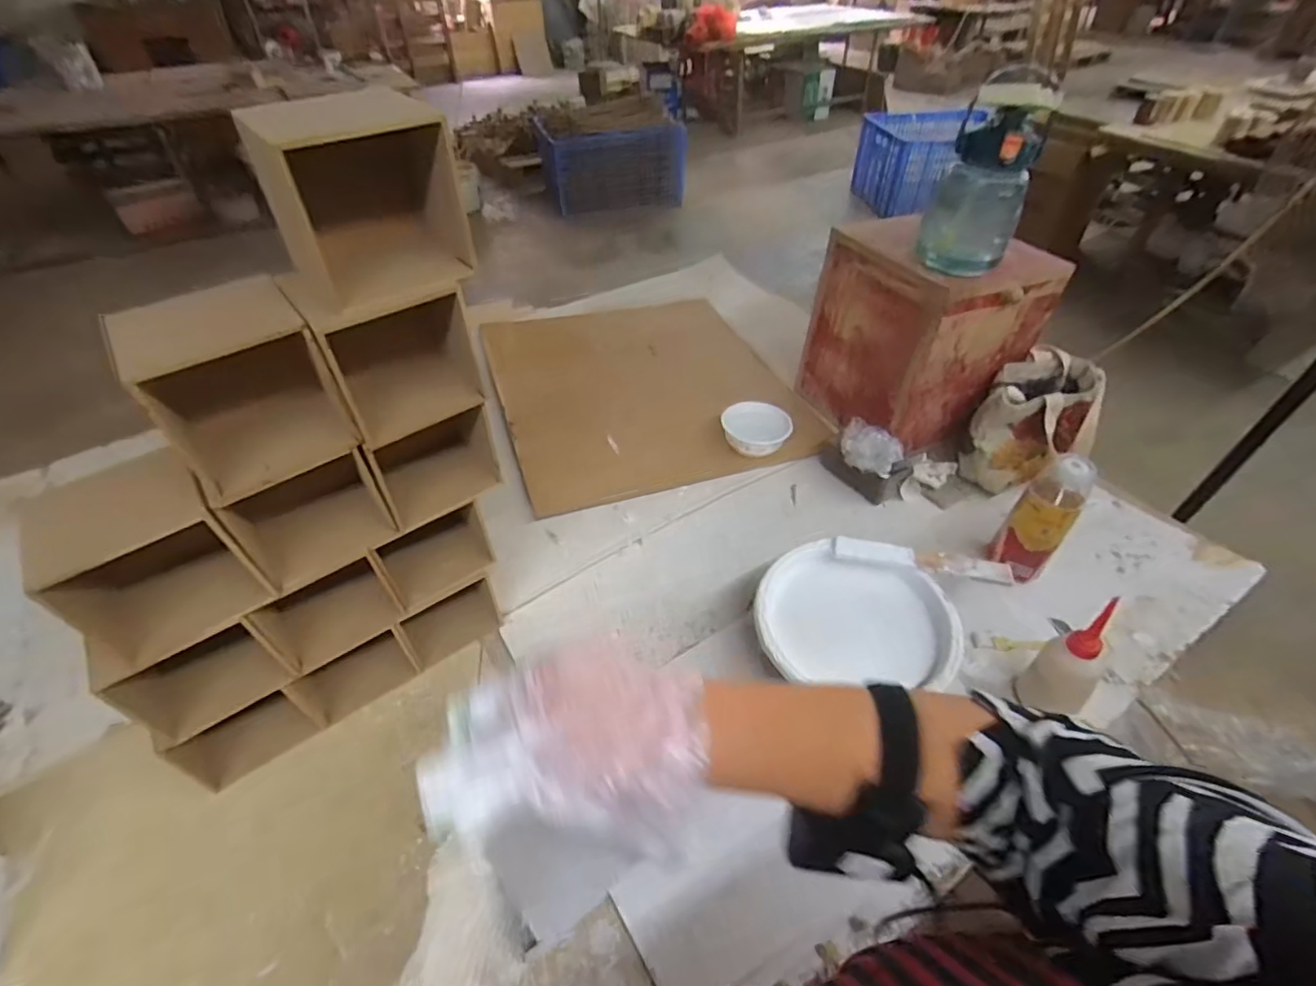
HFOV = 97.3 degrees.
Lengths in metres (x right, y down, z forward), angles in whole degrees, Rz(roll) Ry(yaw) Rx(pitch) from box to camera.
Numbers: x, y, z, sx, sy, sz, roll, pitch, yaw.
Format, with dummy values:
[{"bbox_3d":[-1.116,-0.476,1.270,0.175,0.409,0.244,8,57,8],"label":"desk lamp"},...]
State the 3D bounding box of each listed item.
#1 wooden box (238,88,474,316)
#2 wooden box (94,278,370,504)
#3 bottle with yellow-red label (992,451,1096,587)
[{"bbox_3d":[-0.219,-0.224,0.433,0.119,0.117,0.105,-29,51,-25],"label":"wooden box"},{"bbox_3d":[-0.337,-0.093,0.467,0.118,0.125,0.143,-29,51,-25],"label":"wooden box"},{"bbox_3d":[0.503,0.038,0.764,0.070,0.185,0.064,34,55,31],"label":"bottle with yellow-red label"}]

